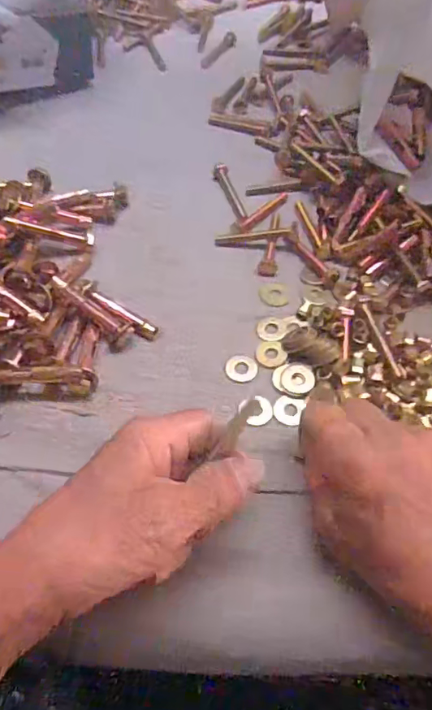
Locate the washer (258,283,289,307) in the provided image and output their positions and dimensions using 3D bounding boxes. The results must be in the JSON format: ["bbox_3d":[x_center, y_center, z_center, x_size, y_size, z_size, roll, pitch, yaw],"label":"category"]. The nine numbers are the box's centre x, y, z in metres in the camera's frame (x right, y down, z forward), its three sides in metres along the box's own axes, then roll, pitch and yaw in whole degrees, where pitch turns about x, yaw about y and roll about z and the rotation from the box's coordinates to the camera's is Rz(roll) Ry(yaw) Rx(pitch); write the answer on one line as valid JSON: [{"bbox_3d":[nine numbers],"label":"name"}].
[{"bbox_3d":[0.042,-0.044,0.362,0.021,0.005,0.018,0,56,2],"label":"washer"}]

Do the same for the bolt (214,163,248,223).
[{"bbox_3d":[0.011,-0.137,0.413,0.012,0.008,0.063,-15,57,-8],"label":"bolt"}]

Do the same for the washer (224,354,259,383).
[{"bbox_3d":[0.017,0.008,0.321,0.021,0.004,0.020,-1,56,1],"label":"washer"}]

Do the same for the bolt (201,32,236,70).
[{"bbox_3d":[0.002,-0.335,0.544,0.016,0.011,0.060,29,64,19],"label":"bolt"}]

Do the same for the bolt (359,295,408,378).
[{"bbox_3d":[0.107,-0.013,0.320,0.007,0.009,0.062,-13,58,-5],"label":"bolt"}]

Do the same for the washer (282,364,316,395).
[{"bbox_3d":[0.052,0.015,0.313,0.020,0.004,0.021,1,56,3],"label":"washer"}]

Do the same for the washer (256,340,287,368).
[{"bbox_3d":[0.036,-0.001,0.327,0.019,0.004,0.021,-17,57,-10],"label":"washer"}]

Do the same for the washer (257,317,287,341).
[{"bbox_3d":[0.038,-0.018,0.340,0.020,0.004,0.020,-1,56,1],"label":"washer"}]

